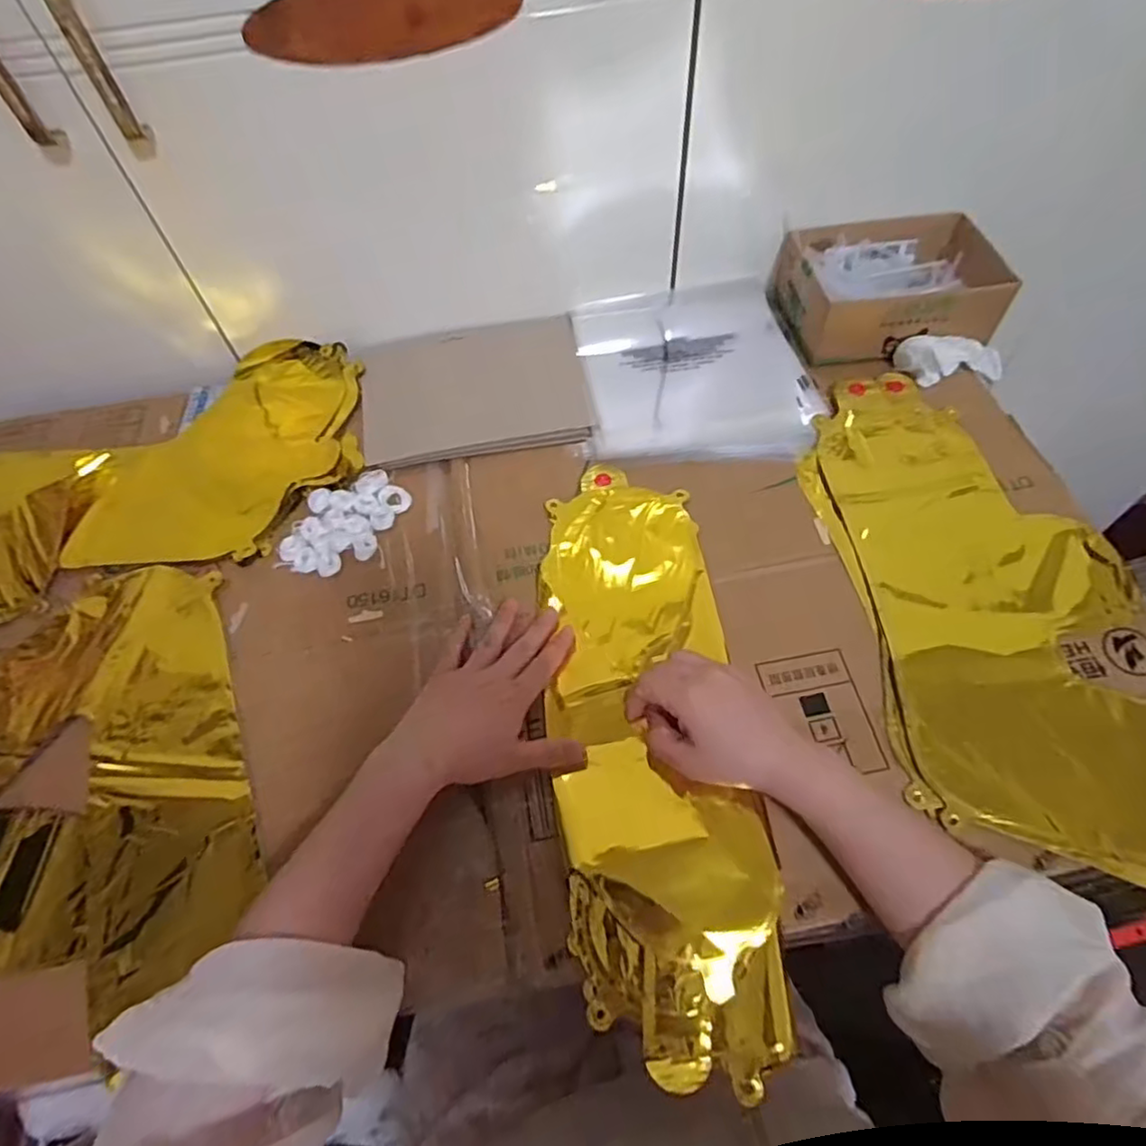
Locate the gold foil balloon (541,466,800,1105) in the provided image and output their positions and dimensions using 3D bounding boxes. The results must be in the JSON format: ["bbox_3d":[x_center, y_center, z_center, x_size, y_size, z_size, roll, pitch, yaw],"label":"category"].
[{"bbox_3d":[0.051,0.100,0.463,0.129,0.017,0.420,-6,60,-1],"label":"gold foil balloon"}]

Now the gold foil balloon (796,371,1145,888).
[{"bbox_3d":[0.319,0.012,0.498,0.216,0.026,0.427,-6,57,-1],"label":"gold foil balloon"}]

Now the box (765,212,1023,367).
[{"bbox_3d":[0.310,-0.293,0.654,0.192,0.061,0.153,-5,57,0],"label":"box"}]

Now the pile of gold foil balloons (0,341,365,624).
[{"bbox_3d":[-0.396,-0.081,0.577,0.428,0.020,0.220,-22,59,-11],"label":"pile of gold foil balloons"}]

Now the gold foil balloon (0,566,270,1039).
[{"bbox_3d":[-0.402,0.166,0.438,0.349,0.024,0.289,-21,59,-10],"label":"gold foil balloon"}]

